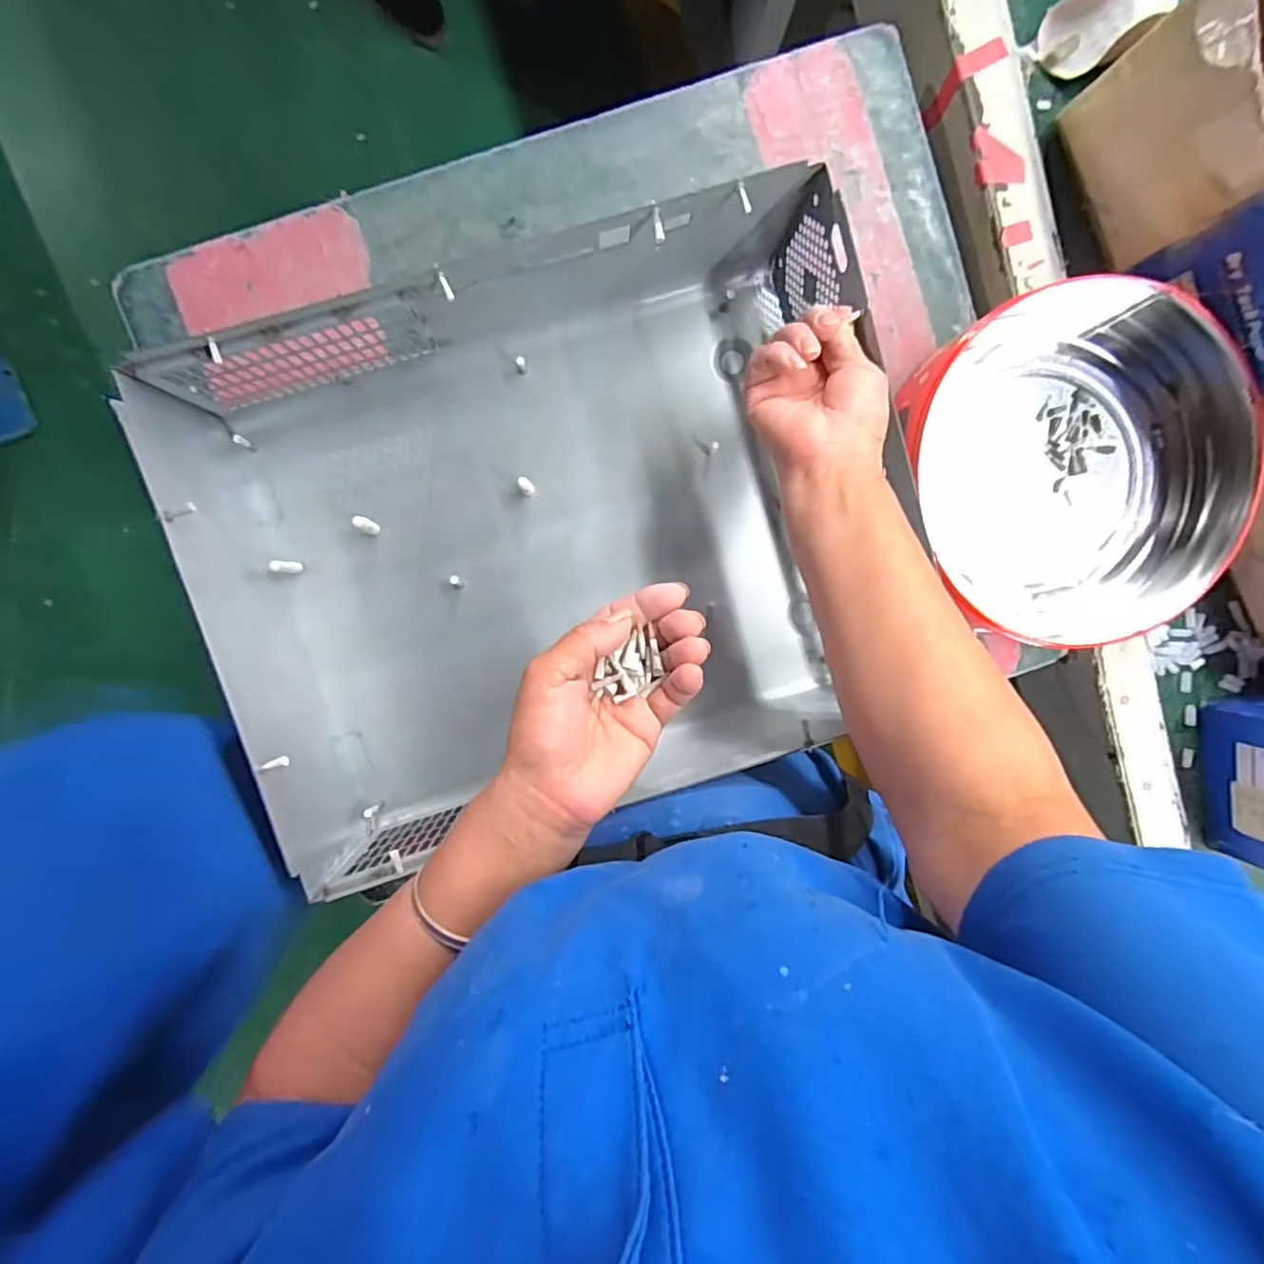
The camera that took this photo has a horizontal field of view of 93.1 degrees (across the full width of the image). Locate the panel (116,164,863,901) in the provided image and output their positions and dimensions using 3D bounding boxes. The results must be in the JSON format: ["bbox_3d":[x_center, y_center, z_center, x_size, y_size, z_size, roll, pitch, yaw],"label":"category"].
[{"bbox_3d":[-0.050,-0.064,0.402,0.423,0.117,0.332,-17,97,-2],"label":"panel"}]

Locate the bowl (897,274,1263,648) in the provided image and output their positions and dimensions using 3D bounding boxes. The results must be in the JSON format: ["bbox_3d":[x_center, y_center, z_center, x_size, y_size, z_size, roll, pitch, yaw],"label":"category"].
[{"bbox_3d":[0.349,-0.130,0.442,0.226,0.067,0.249,-26,96,-2],"label":"bowl"}]

